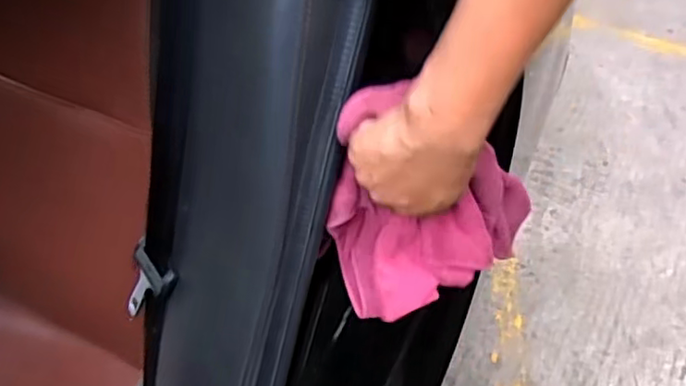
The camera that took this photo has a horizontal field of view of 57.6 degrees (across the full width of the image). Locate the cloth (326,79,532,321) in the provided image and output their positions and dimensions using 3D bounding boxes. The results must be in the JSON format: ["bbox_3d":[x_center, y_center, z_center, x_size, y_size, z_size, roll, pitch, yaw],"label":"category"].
[{"bbox_3d":[0.080,0.020,0.528,0.175,0.211,0.095,-2,52,-2],"label":"cloth"}]

